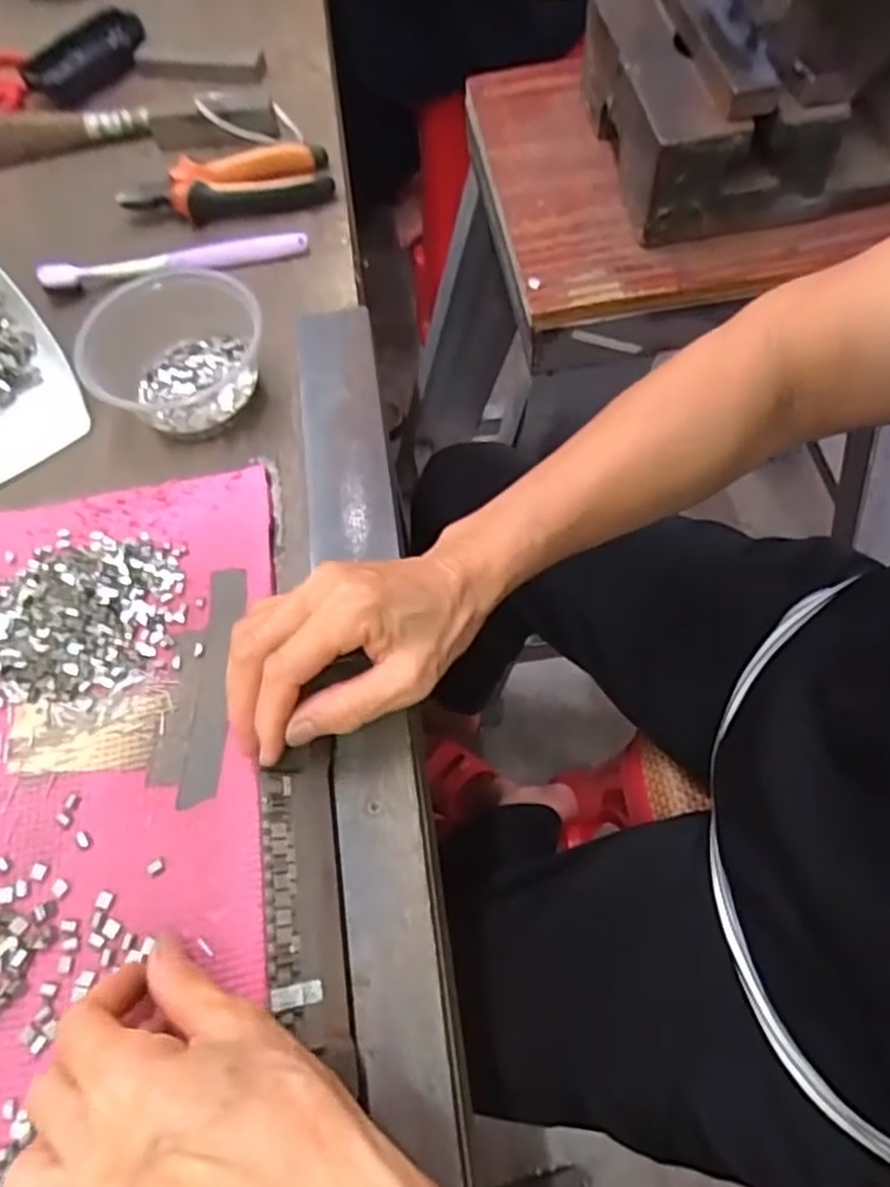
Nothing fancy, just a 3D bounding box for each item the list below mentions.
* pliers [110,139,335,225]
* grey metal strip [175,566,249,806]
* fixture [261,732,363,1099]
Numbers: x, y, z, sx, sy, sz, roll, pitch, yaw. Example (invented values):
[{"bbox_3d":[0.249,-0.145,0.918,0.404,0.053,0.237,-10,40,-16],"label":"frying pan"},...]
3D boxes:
[{"bbox_3d":[-0.161,-0.305,0.542,0.150,0.026,0.059,-10,63,-2],"label":"pliers"},{"bbox_3d":[-0.116,0.043,0.371,0.019,0.004,0.122,-1,63,2],"label":"grey metal strip"},{"bbox_3d":[-0.051,0.199,0.285,0.033,0.014,0.278,-7,65,-1],"label":"fixture"}]

